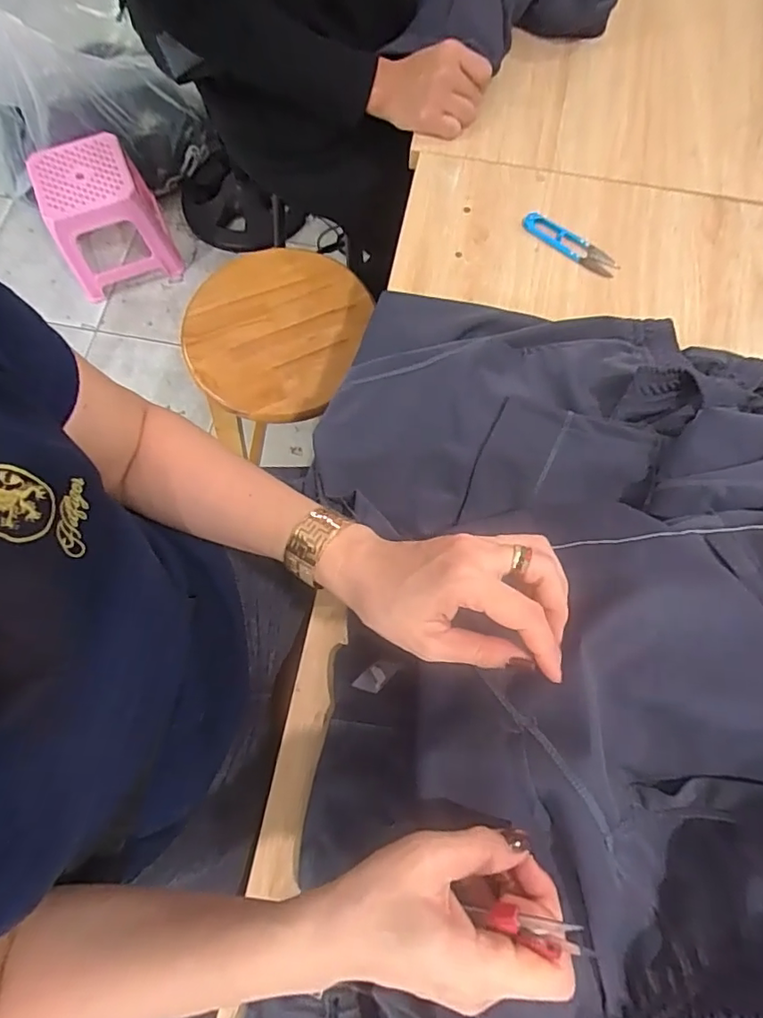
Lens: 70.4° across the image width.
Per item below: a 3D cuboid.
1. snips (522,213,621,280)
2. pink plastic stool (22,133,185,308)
[{"bbox_3d":[0.221,-0.311,0.635,0.123,0.011,0.029,36,77,10],"label":"snips"},{"bbox_3d":[-0.723,-0.757,1.412,0.274,0.253,0.228,-29,75,-8],"label":"pink plastic stool"}]

